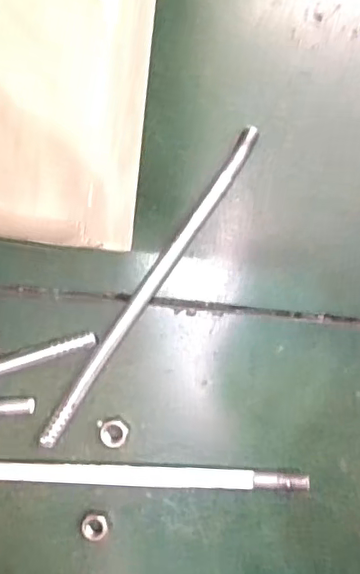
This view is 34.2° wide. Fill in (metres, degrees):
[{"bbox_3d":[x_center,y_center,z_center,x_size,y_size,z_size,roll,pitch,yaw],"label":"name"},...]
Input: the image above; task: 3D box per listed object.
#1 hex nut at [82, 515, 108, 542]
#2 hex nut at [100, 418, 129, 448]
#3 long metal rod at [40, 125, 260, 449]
[{"bbox_3d":[-0.059,0.167,0.407,0.018,0.009,0.017,30,95,4],"label":"hex nut"},{"bbox_3d":[-0.045,0.100,0.403,0.019,0.007,0.018,40,95,3],"label":"hex nut"},{"bbox_3d":[-0.022,0.002,0.395,0.014,0.011,0.251,34,95,4],"label":"long metal rod"}]

